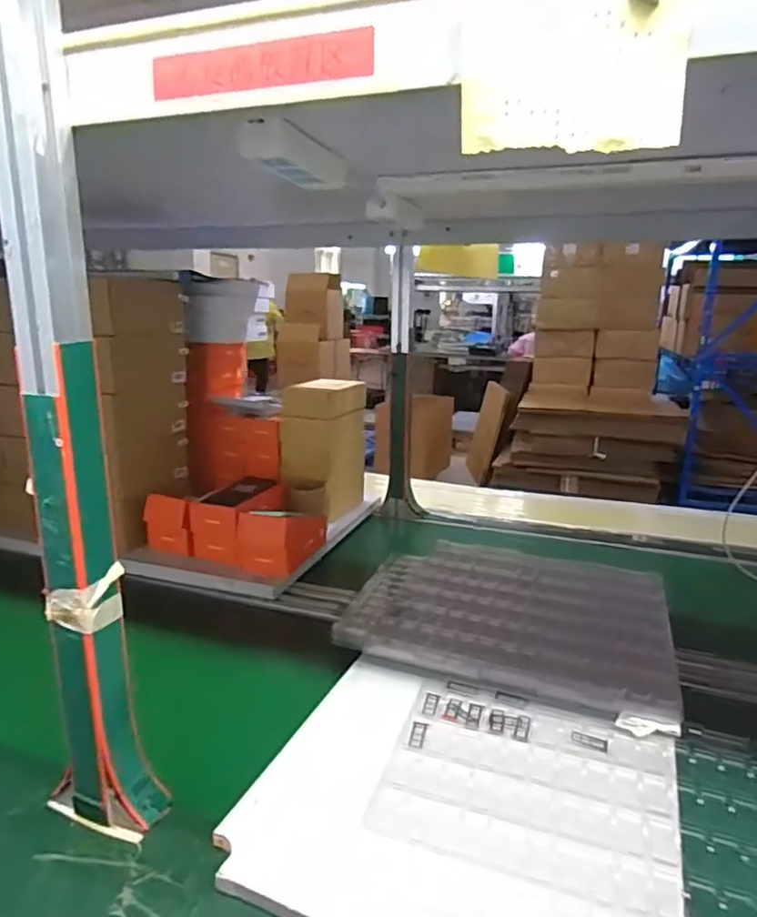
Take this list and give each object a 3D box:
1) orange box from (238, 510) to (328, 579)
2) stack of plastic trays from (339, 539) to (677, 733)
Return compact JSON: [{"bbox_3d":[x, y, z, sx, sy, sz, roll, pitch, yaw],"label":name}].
[{"bbox_3d":[-0.182,0.141,1.170,0.101,0.107,0.199,6,15,20],"label":"orange box"},{"bbox_3d":[0.195,0.241,0.924,0.451,0.061,0.377,5,15,18],"label":"stack of plastic trays"}]

